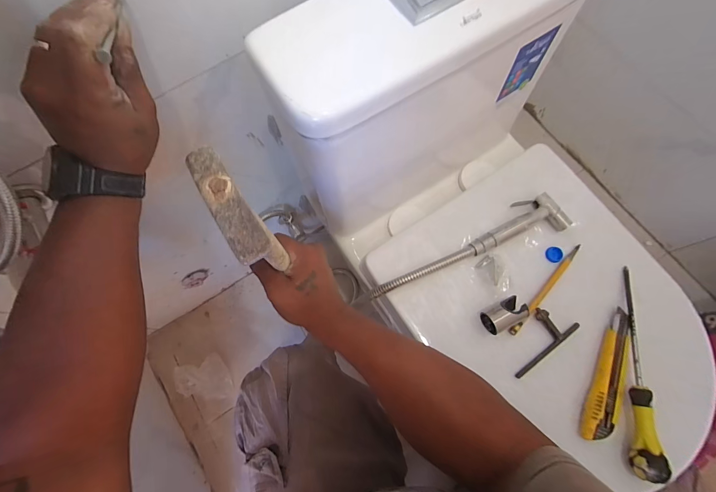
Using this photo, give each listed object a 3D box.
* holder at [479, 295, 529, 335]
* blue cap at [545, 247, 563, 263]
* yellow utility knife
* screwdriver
[{"bbox_3d":[0.186,0.088,0.430,0.052,0.031,0.033,-27,74,-6],"label":"holder"},{"bbox_3d":[0.267,0.012,0.464,0.024,0.005,0.021,-32,74,-8],"label":"blue cap"},{"bbox_3d":[0.313,0.159,0.419,0.033,0.016,0.158,27,75,10],"label":"yellow utility knife"},{"bbox_3d":[0.344,0.144,0.412,0.025,0.035,0.240,12,73,6],"label":"screwdriver"}]

